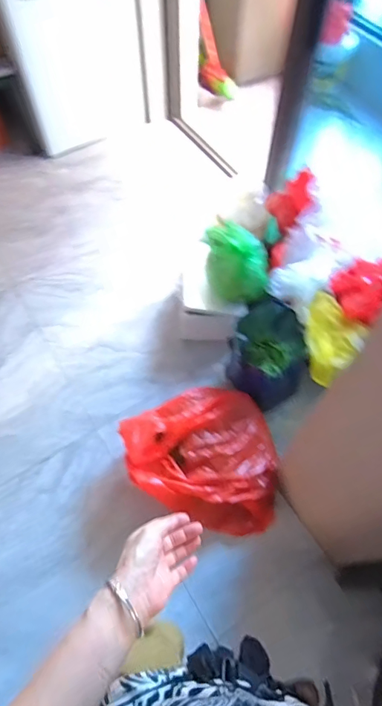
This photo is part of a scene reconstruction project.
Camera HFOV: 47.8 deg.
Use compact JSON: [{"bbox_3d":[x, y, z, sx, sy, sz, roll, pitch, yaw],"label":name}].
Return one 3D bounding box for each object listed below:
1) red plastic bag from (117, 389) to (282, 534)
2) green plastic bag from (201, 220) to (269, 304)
[{"bbox_3d":[0.027,0.317,1.356,0.498,0.233,0.409,6,62,5],"label":"red plastic bag"},{"bbox_3d":[0.157,-0.324,1.525,0.238,0.175,0.225,8,63,6],"label":"green plastic bag"}]

